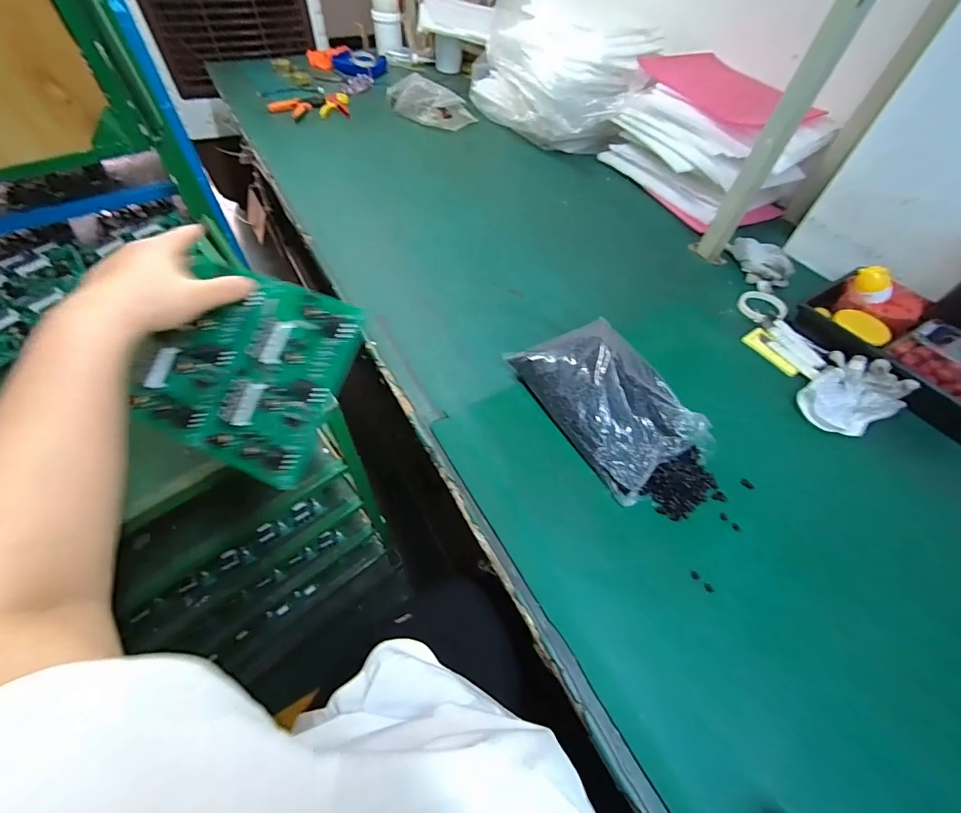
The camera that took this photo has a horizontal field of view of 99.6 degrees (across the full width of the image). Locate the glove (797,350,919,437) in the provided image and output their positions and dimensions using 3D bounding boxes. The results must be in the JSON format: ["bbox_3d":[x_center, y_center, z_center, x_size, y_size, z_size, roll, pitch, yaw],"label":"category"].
[{"bbox_3d":[0.610,-0.023,0.670,0.166,0.043,0.127,-26,60,-21],"label":"glove"}]

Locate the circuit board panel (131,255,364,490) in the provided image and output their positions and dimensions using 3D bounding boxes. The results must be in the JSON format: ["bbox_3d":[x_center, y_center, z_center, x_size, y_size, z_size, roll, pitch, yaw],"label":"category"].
[{"bbox_3d":[-0.217,-0.039,0.365,0.190,0.020,0.162,21,85,13],"label":"circuit board panel"}]

